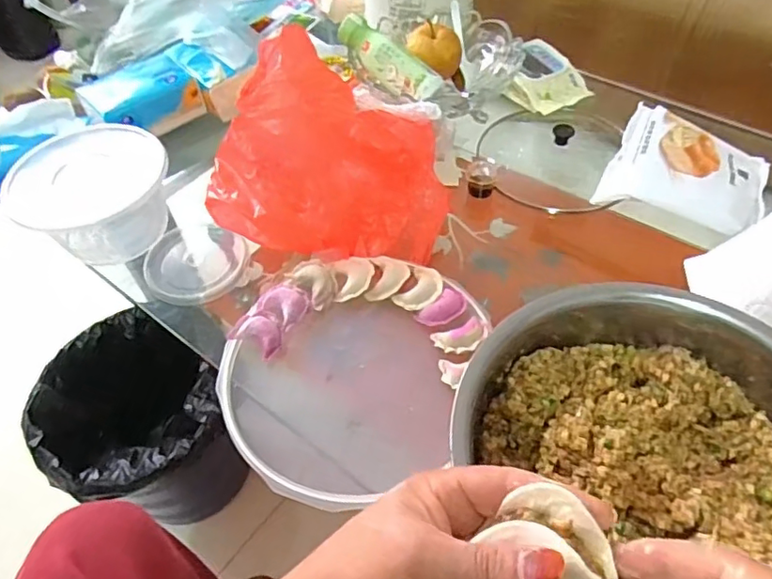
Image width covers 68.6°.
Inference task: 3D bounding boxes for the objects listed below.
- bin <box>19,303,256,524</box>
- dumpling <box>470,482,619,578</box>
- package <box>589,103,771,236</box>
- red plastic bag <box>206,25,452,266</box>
[{"bbox_3d":[-0.350,0.212,0.833,0.220,0.228,0.263,-38,59,-24],"label":"bin"},{"bbox_3d":[0.072,0.104,0.236,0.051,0.022,0.032,32,60,25],"label":"dumpling"},{"bbox_3d":[0.346,-0.142,0.641,0.166,0.056,0.130,24,57,20],"label":"package"},{"bbox_3d":[-0.056,-0.164,0.644,0.255,0.147,0.221,7,53,8],"label":"red plastic bag"}]

